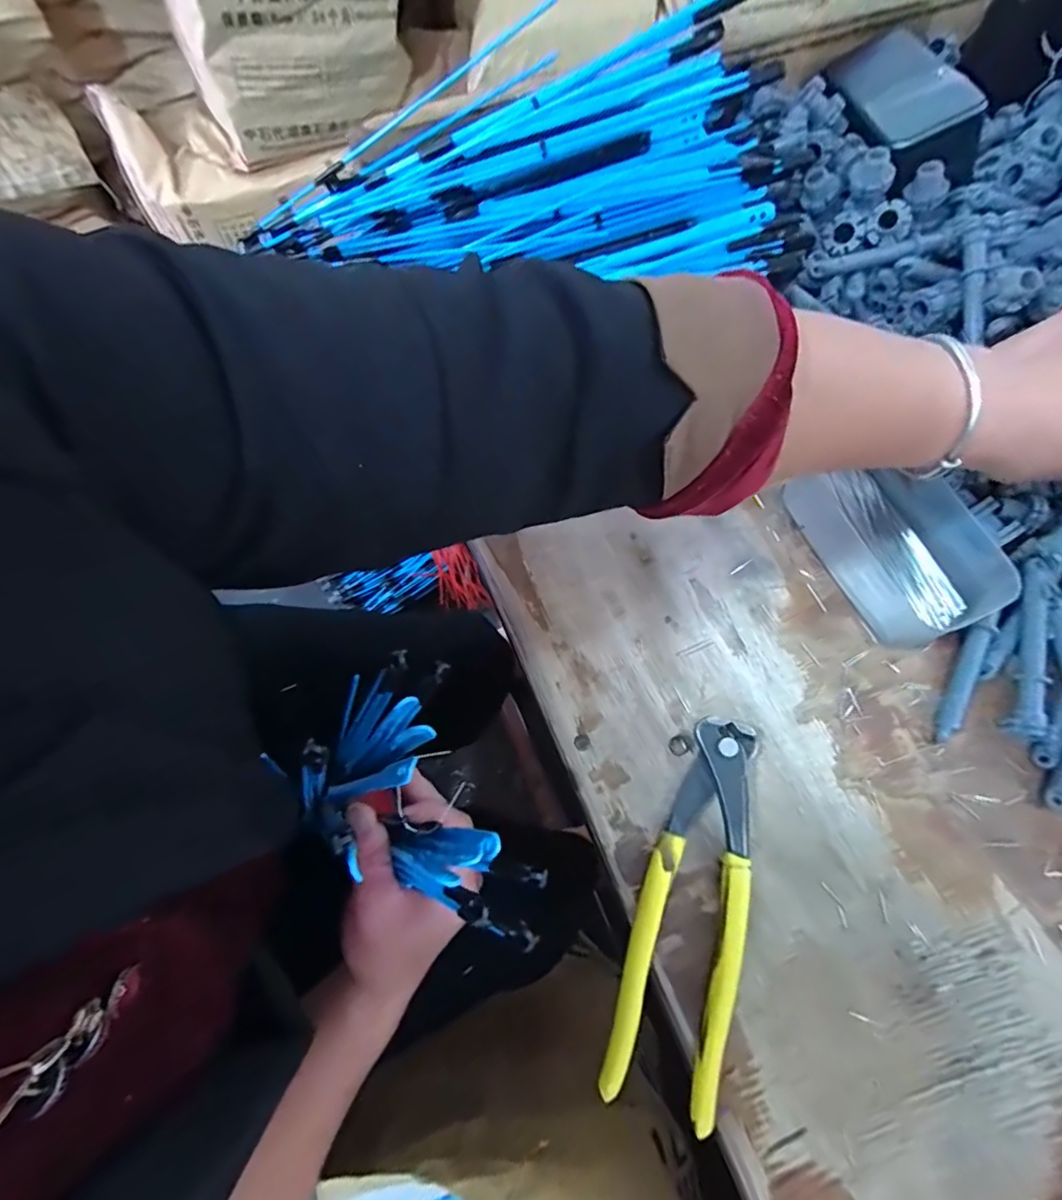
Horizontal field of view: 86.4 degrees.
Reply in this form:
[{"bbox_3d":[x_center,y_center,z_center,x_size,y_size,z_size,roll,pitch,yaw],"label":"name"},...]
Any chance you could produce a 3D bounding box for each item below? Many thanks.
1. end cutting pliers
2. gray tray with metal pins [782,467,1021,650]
[{"bbox_3d":[0.074,0.135,0.260,0.045,0.016,0.162,18,71,6],"label":"end cutting pliers"},{"bbox_3d":[0.205,-0.032,0.317,0.071,0.026,0.107,-23,72,-8],"label":"gray tray with metal pins"}]

